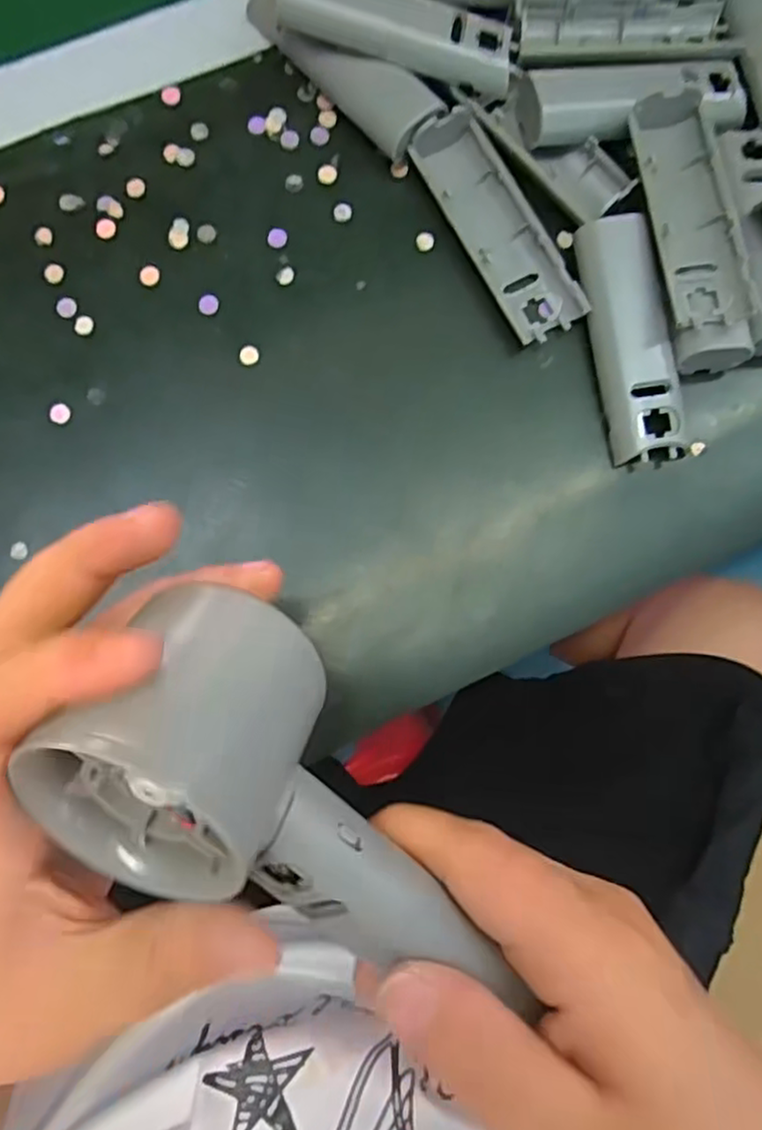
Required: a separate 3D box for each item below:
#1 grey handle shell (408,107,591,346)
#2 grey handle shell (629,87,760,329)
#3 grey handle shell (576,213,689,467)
[{"bbox_3d":[0.050,-0.148,0.300,0.033,0.017,0.103,-29,83,-7],"label":"grey handle shell"},{"bbox_3d":[0.129,-0.152,0.294,0.034,0.019,0.107,-5,81,-4],"label":"grey handle shell"},{"bbox_3d":[0.108,-0.097,0.292,0.031,0.013,0.105,-7,81,-4],"label":"grey handle shell"}]

